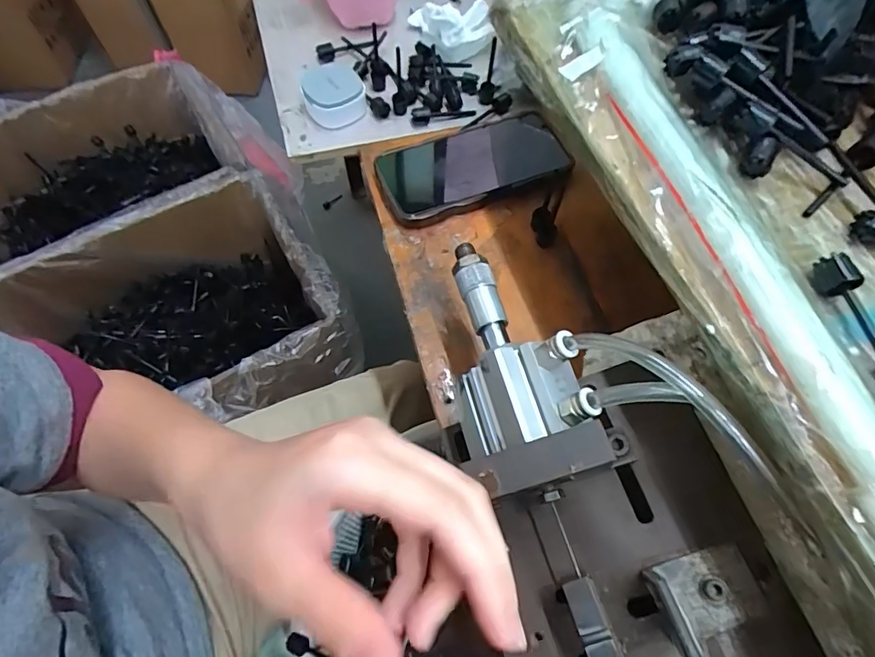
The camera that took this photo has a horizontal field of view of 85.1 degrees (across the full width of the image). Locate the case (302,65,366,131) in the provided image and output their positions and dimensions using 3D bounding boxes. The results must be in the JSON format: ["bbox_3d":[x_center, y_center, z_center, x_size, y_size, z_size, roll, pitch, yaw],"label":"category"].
[{"bbox_3d":[-0.096,-0.220,0.447,0.055,0.034,0.061,-10,65,-6],"label":"case"}]

